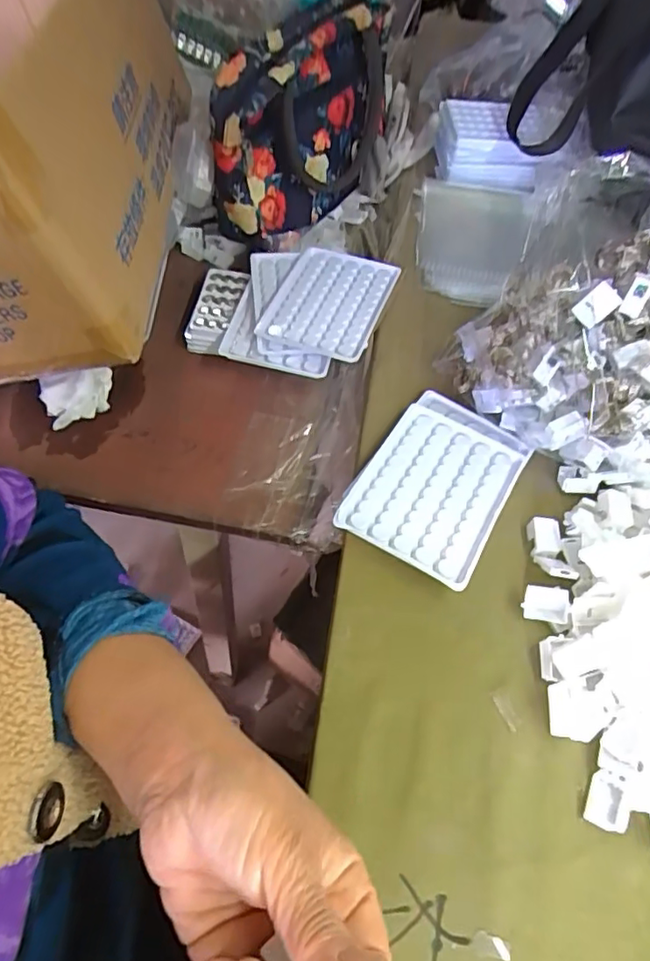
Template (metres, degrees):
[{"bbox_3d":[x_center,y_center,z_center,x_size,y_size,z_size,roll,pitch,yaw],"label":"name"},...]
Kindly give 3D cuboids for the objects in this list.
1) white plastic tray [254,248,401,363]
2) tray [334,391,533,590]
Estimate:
[{"bbox_3d":[0.005,-0.163,0.526,0.092,0.012,0.122,19,56,8],"label":"white plastic tray"},{"bbox_3d":[0.081,0.000,0.421,0.094,0.015,0.145,28,58,14],"label":"tray"}]

